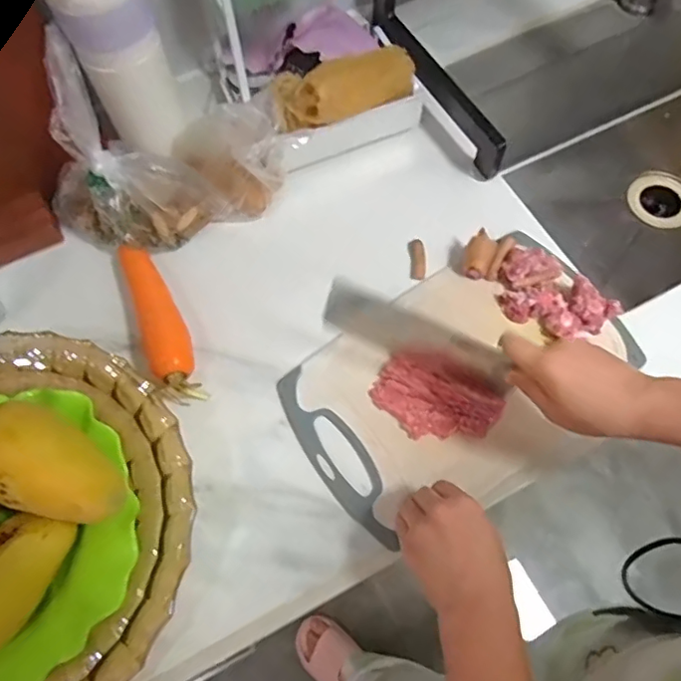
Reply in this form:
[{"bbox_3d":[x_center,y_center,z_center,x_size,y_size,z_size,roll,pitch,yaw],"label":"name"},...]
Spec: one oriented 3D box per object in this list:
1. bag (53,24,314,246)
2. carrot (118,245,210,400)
[{"bbox_3d":[-0.181,-0.189,0.571,0.269,0.184,0.115,-5,66,-1],"label":"bag"},{"bbox_3d":[-0.190,-0.024,0.580,0.045,0.043,0.186,-24,68,-9],"label":"carrot"}]

